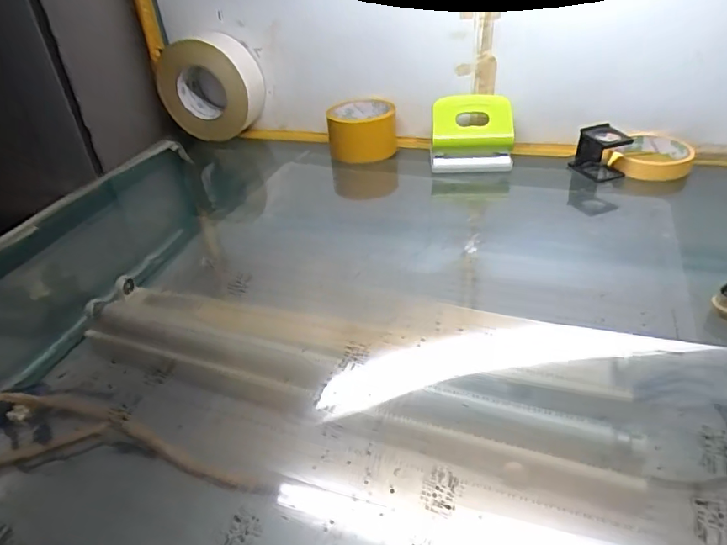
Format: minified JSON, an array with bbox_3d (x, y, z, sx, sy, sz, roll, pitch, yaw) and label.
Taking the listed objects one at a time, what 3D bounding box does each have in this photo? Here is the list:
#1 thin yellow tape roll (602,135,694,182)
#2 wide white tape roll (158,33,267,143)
[{"bbox_3d":[0.338,-0.137,0.616,0.092,0.024,0.081,15,39,26],"label":"thin yellow tape roll"},{"bbox_3d":[-0.218,-0.261,0.744,0.143,0.138,0.052,5,36,14],"label":"wide white tape roll"}]

